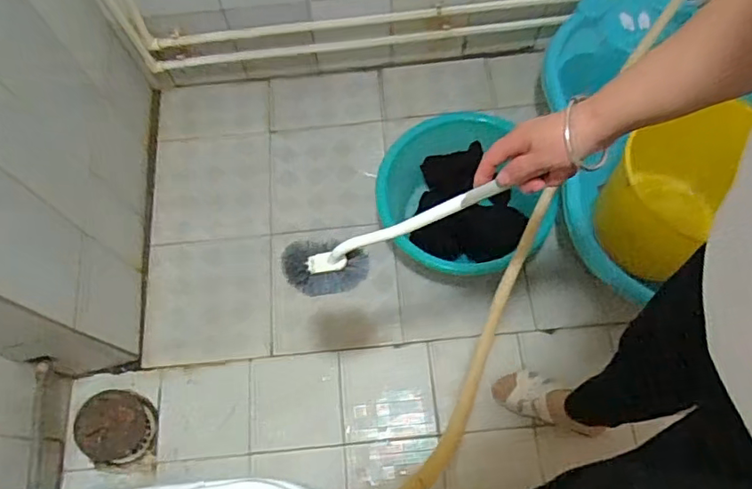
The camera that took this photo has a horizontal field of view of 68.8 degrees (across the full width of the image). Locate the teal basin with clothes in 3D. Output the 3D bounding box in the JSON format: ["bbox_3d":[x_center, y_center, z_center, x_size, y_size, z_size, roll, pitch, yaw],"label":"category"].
[{"bbox_3d":[0.210,-0.092,1.297,0.347,0.214,0.374,-1,68,2],"label":"teal basin with clothes"}]

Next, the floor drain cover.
[{"bbox_3d":[-0.578,0.400,1.216,0.180,0.017,0.148,3,68,3],"label":"floor drain cover"}]

